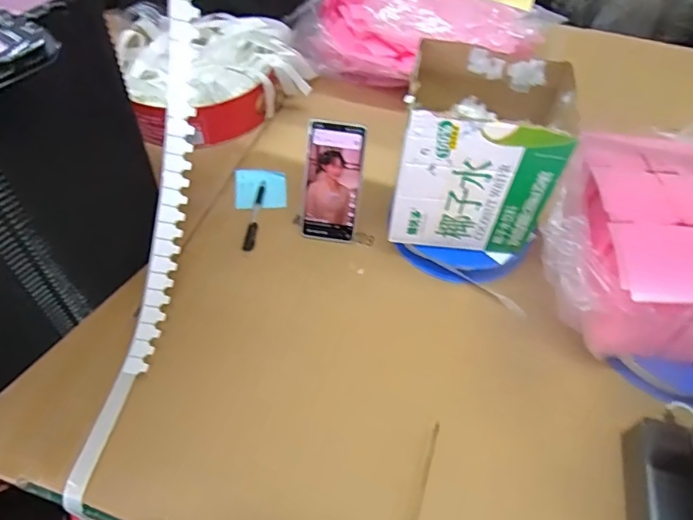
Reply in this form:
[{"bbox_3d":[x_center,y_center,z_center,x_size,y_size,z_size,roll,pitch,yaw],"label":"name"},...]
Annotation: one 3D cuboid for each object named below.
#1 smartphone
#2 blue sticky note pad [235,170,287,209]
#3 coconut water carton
[{"bbox_3d":[-0.019,-0.104,0.697,0.074,0.162,0.015,9,24,3],"label":"smartphone"},{"bbox_3d":[-0.130,-0.111,0.783,0.076,0.004,0.079,-4,54,-7],"label":"blue sticky note pad"},{"bbox_3d":[0.162,-0.136,0.644,0.186,0.188,0.150,6,53,1],"label":"coconut water carton"}]

